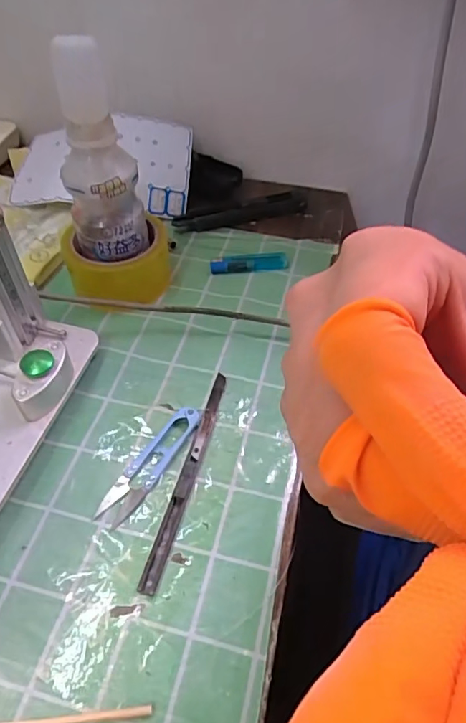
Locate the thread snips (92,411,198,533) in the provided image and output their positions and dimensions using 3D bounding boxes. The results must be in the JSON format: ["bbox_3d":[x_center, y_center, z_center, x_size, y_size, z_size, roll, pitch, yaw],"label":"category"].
[{"bbox_3d":[-0.059,0.071,0.350,0.025,0.010,0.101,25,53,19],"label":"thread snips"}]

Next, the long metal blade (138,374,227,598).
[{"bbox_3d":[-0.031,0.075,0.348,0.011,0.008,0.172,15,51,7],"label":"long metal blade"}]

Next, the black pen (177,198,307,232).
[{"bbox_3d":[0.011,-0.165,0.545,0.149,0.012,0.014,-15,51,-14],"label":"black pen"}]

